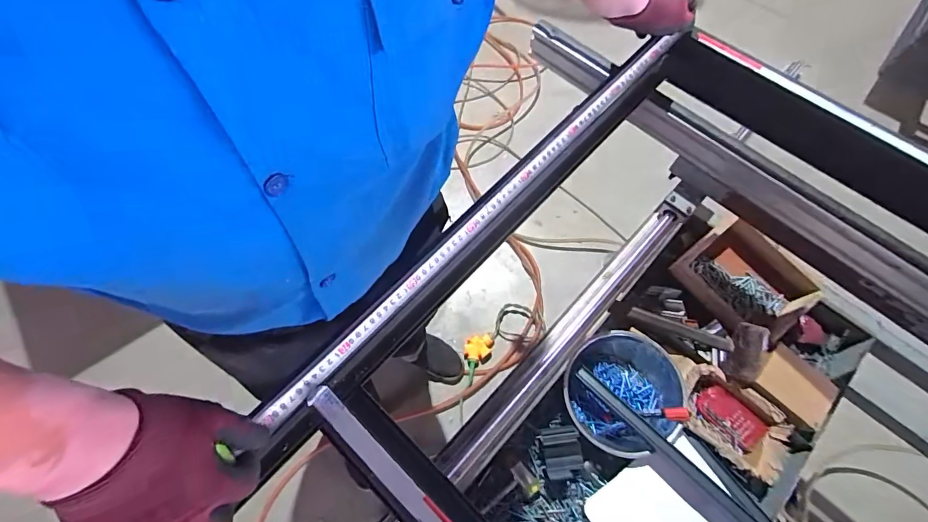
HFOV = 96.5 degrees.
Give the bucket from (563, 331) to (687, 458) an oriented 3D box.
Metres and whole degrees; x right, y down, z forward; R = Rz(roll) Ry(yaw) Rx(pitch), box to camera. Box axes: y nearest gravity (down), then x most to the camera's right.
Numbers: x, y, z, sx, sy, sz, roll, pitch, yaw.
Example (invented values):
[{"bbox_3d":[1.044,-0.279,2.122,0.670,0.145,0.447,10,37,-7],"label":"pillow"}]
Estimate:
[{"bbox_3d":[0.284,0.251,0.786,0.204,0.141,0.195,0,66,0],"label":"bucket"}]

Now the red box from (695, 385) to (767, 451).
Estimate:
[{"bbox_3d":[0.485,0.284,0.758,0.067,0.031,0.112,-44,69,5],"label":"red box"}]

